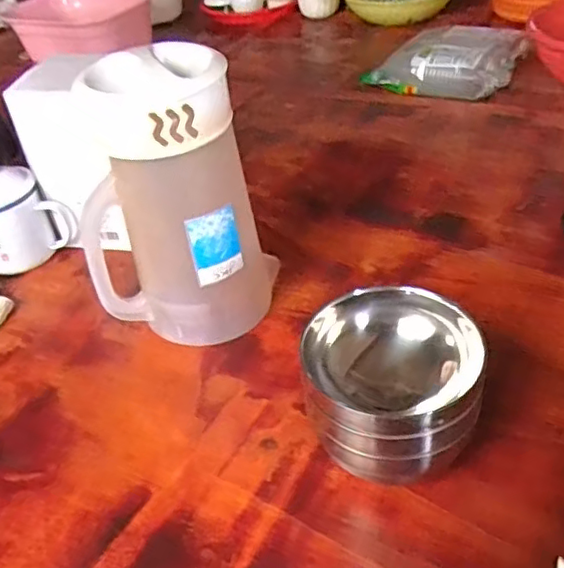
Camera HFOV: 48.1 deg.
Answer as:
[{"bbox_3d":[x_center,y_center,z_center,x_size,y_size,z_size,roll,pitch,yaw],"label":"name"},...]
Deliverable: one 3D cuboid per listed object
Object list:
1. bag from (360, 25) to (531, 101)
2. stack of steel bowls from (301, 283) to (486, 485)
[{"bbox_3d":[0.273,-0.375,1.043,0.233,0.064,0.180,18,44,30],"label":"bag"},{"bbox_3d":[0.078,0.078,0.461,0.111,0.116,0.096,-13,38,-6],"label":"stack of steel bowls"}]

